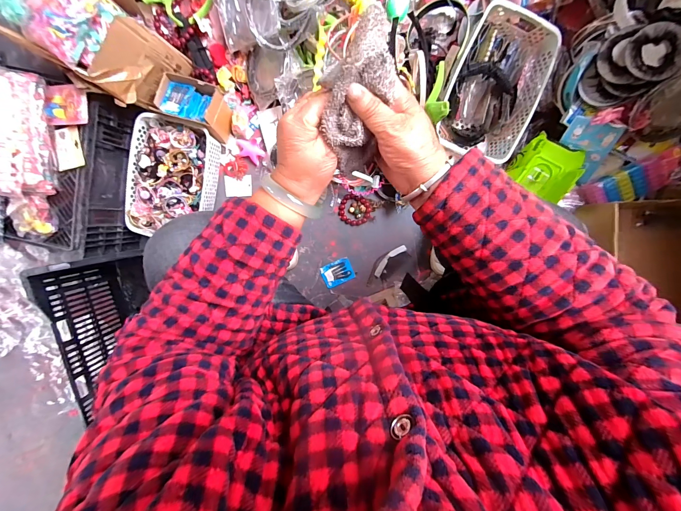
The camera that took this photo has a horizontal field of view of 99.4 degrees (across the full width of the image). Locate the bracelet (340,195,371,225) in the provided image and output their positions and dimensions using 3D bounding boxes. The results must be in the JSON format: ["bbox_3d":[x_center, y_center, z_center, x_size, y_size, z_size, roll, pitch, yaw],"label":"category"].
[{"bbox_3d":[0.040,-0.122,0.786,0.087,0.016,0.079,14,99,2],"label":"bracelet"}]

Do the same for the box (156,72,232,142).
[{"bbox_3d":[-0.350,-0.367,0.711,0.143,0.096,0.103,26,99,0],"label":"box"}]

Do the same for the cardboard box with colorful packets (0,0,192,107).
[{"bbox_3d":[-0.535,-0.483,0.597,0.320,0.236,0.192,34,99,-2],"label":"cardboard box with colorful packets"}]

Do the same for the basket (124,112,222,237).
[{"bbox_3d":[-0.438,-0.194,0.743,0.205,0.080,0.291,12,99,2],"label":"basket"}]

